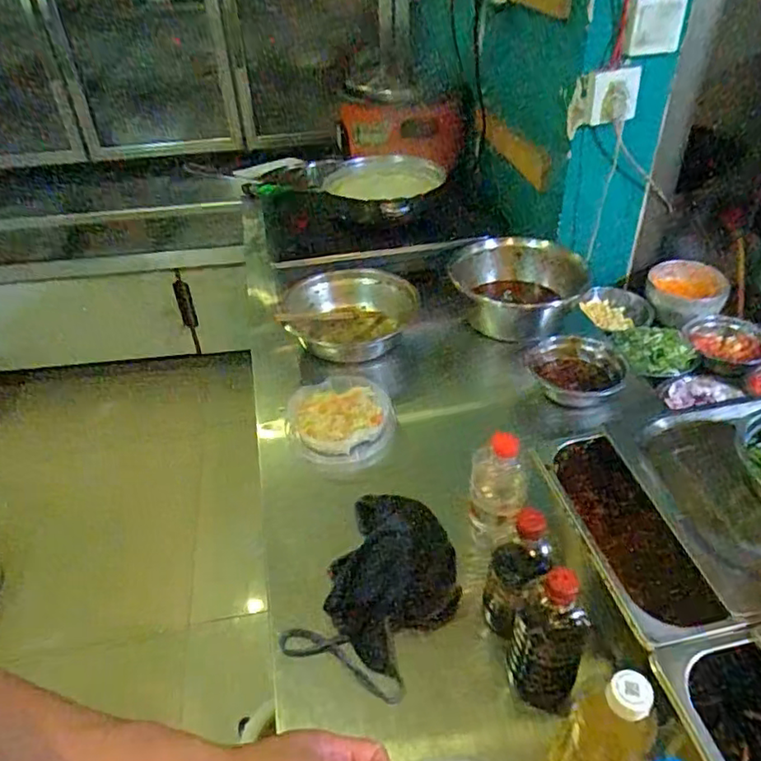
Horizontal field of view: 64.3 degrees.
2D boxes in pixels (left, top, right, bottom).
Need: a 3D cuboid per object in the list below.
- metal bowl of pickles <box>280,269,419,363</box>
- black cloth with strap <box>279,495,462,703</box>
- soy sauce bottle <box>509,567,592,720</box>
[{"bbox_3d":[-0.052,-0.111,1.104,0.253,0.086,0.211,-7,38,-4],"label":"metal bowl of pickles"},{"bbox_3d":[0.012,0.236,0.714,0.163,0.031,0.239,13,41,20],"label":"black cloth with strap"},{"bbox_3d":[0.163,0.249,0.587,0.066,0.159,0.060,13,41,20],"label":"soy sauce bottle"}]

